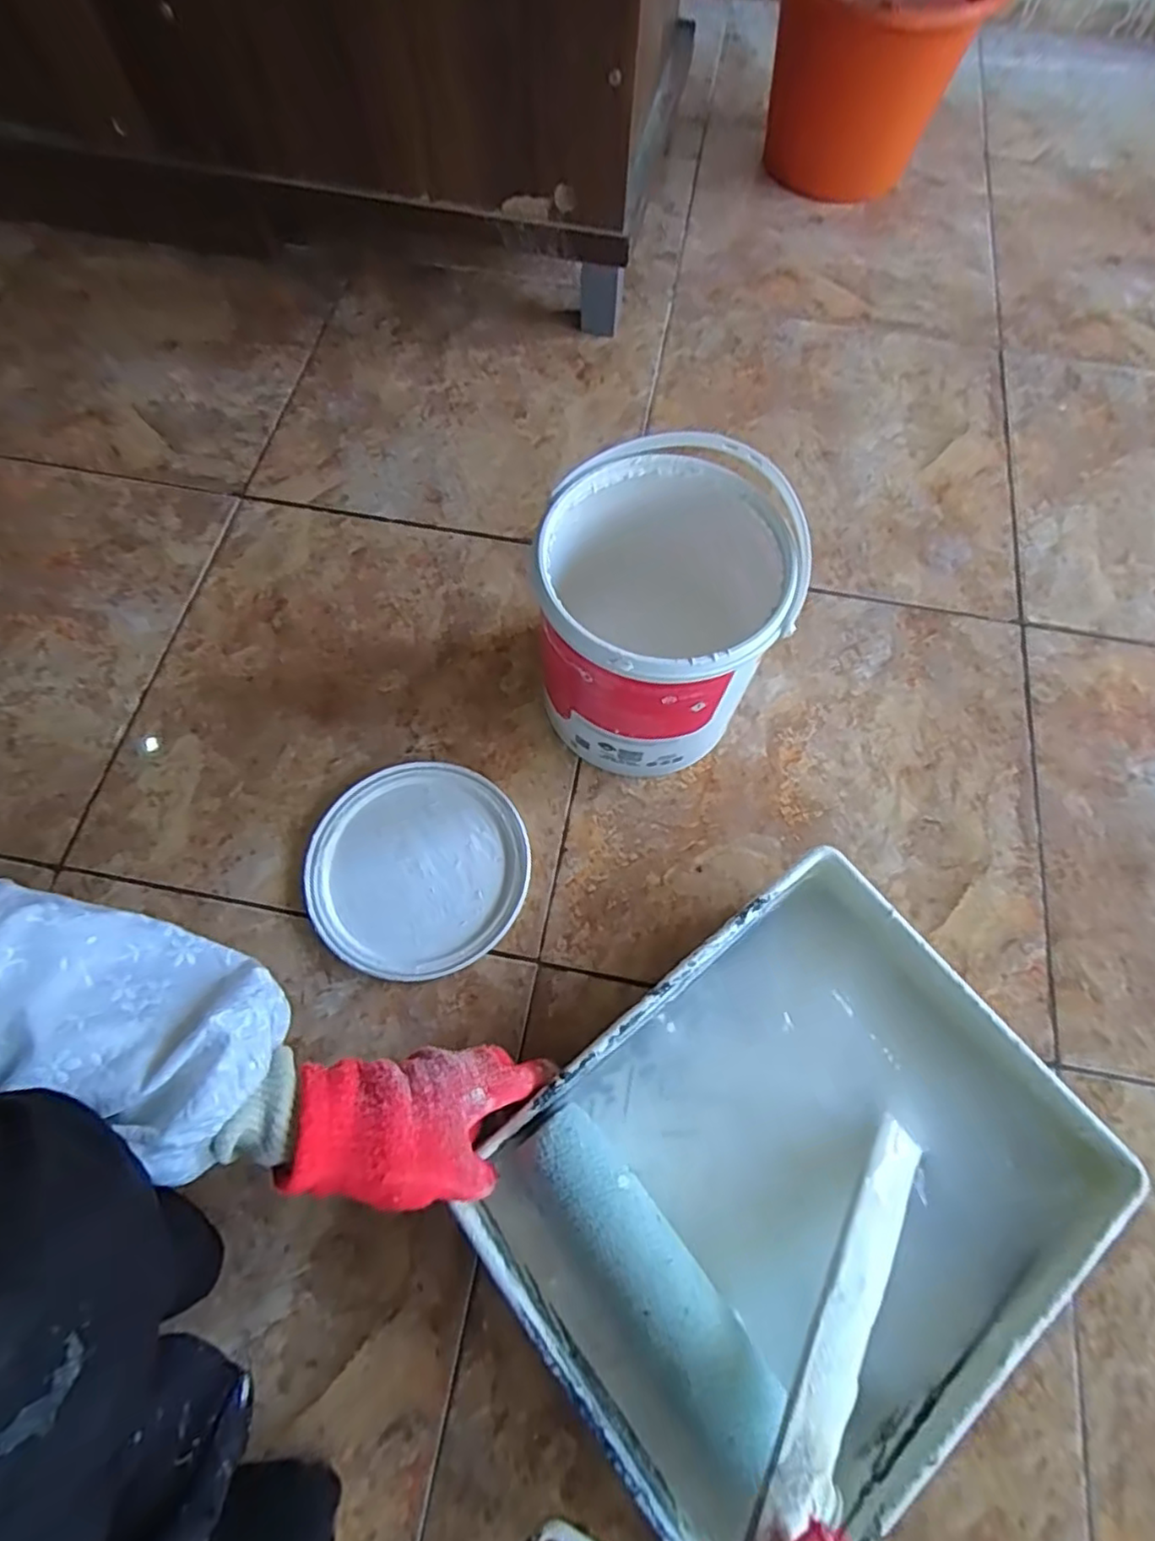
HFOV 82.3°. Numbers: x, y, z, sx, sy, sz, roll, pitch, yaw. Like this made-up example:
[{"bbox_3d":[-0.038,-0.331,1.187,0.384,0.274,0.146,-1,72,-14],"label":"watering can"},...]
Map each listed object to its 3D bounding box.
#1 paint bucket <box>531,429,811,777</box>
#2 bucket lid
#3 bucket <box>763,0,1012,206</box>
[{"bbox_3d":[0.063,-0.114,0.525,0.170,0.195,0.184,10,68,3],"label":"paint bucket"},{"bbox_3d":[-0.131,0.078,0.543,0.173,0.011,0.173,0,68,-1],"label":"bucket lid"},{"bbox_3d":[0.365,-0.904,0.846,0.247,0.205,0.264,0,68,-1],"label":"bucket"}]

